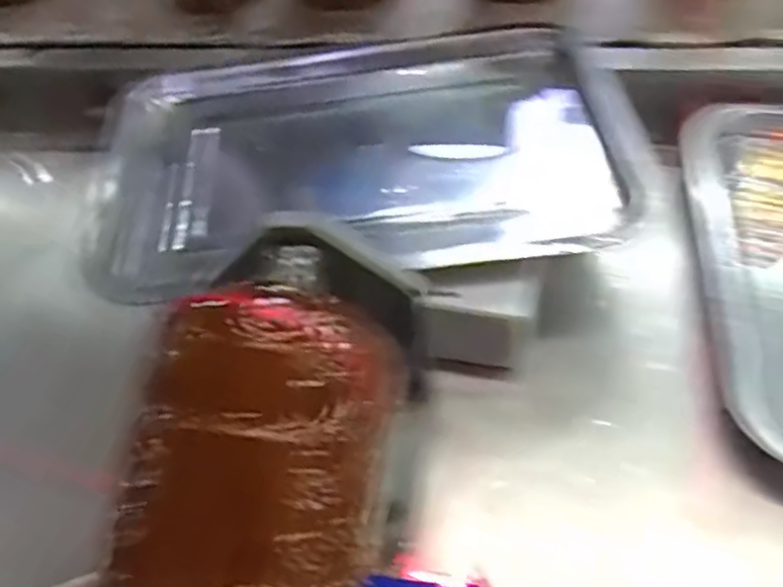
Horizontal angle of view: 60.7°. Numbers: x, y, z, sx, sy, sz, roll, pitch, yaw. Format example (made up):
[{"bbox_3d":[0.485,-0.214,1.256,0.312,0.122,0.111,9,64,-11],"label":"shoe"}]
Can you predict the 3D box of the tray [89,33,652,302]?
[{"bbox_3d":[-0.019,-0.088,0.414,0.303,0.037,0.198,-10,56,-2],"label":"tray"}]

